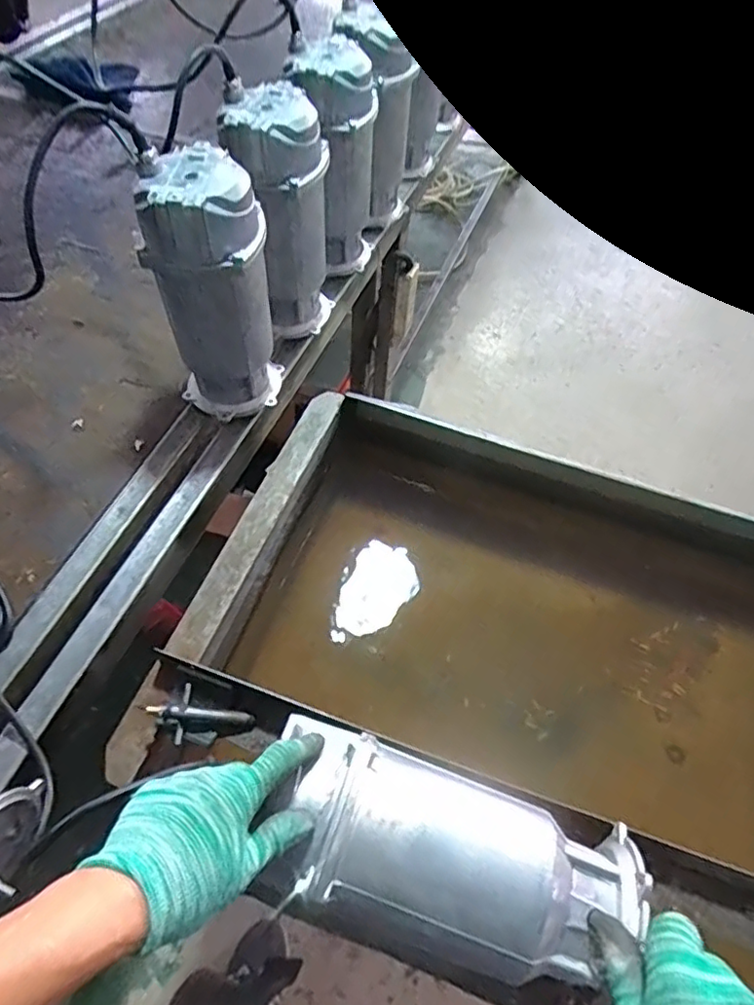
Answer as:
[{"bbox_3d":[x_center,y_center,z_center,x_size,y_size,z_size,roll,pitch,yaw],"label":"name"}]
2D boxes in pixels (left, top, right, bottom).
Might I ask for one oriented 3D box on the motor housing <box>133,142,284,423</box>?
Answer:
[{"bbox_3d":[-0.190,-0.241,0.719,0.116,0.301,0.118,2,56,-3],"label":"motor housing"}]

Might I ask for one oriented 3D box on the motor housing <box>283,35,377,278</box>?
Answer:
[{"bbox_3d":[-0.072,-0.480,0.876,0.106,0.286,0.143,19,57,9],"label":"motor housing"}]

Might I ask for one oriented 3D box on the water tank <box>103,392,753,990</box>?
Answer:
[{"bbox_3d":[0.179,0.222,0.726,0.774,0.222,0.585,19,57,9],"label":"water tank"}]

